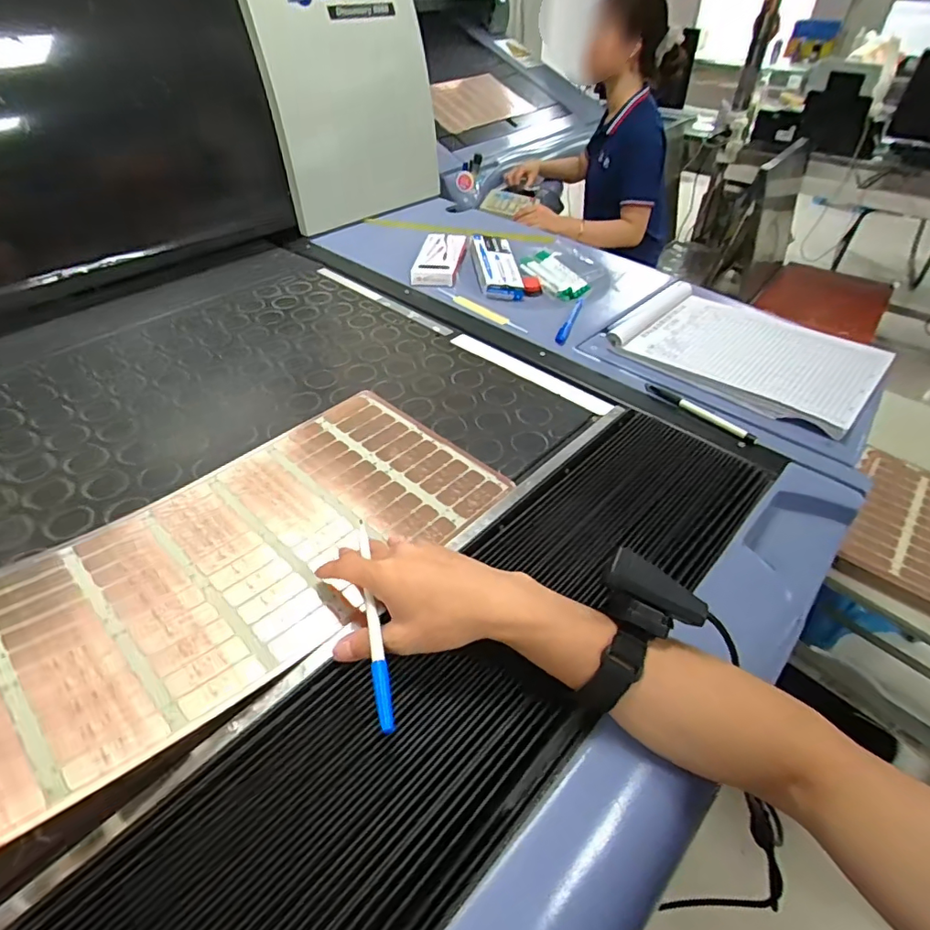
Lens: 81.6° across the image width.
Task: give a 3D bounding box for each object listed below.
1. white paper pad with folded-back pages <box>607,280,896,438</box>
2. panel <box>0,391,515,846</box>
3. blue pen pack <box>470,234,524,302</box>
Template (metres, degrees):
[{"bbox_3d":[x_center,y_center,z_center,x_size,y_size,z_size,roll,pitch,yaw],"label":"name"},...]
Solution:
[{"bbox_3d":[0.378,-0.163,0.730,0.309,0.040,0.233,29,50,29],"label":"white paper pad with folded-back pages"},{"bbox_3d":[-0.206,0.075,0.486,0.251,0.034,0.484,29,45,29],"label":"panel"},{"bbox_3d":[0.056,-0.353,0.954,0.075,0.030,0.161,-7,59,-6],"label":"blue pen pack"}]

